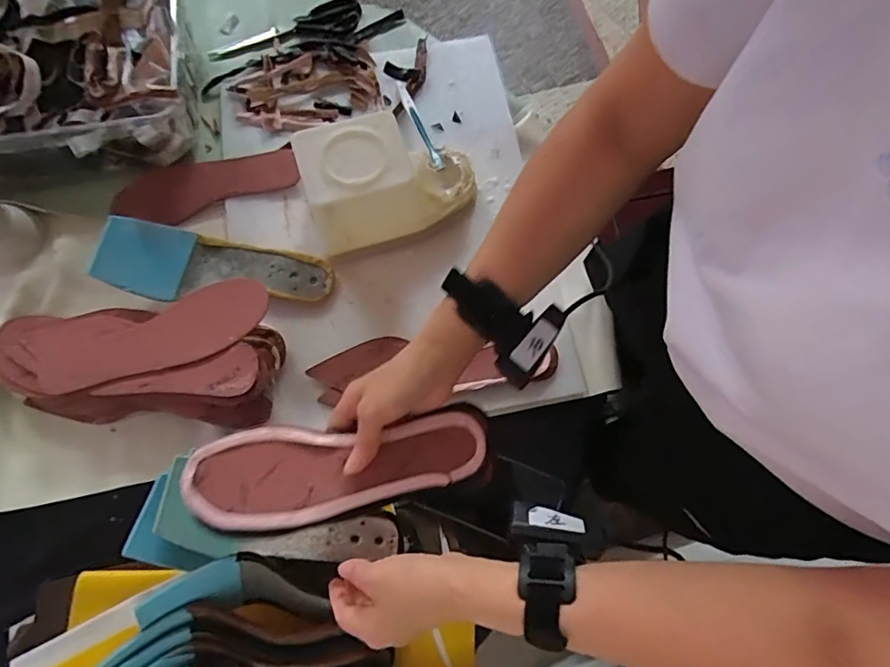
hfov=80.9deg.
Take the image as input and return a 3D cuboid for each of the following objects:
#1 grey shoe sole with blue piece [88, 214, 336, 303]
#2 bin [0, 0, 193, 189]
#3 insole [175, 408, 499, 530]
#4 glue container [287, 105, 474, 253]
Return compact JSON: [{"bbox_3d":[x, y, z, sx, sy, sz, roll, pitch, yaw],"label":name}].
[{"bbox_3d":[-0.247,-0.083,0.577,0.234,0.061,0.081,0,71,-1],"label":"grey shoe sole with blue piece"},{"bbox_3d":[-0.510,-0.313,0.626,0.386,0.110,0.270,-11,72,-5],"label":"bin"},{"bbox_3d":[-0.085,0.107,0.423,0.237,0.006,0.075,-9,72,-4],"label":"insole"},{"bbox_3d":[-0.062,-0.172,0.583,0.191,0.108,0.096,-18,73,-7],"label":"glue container"}]

